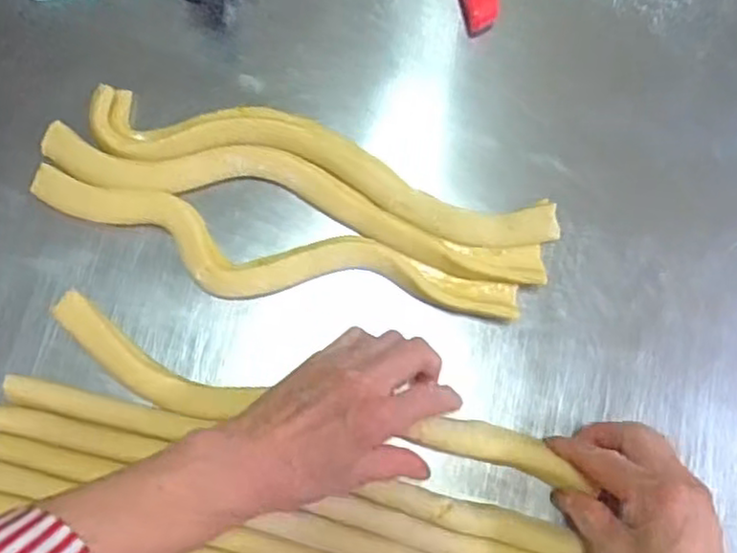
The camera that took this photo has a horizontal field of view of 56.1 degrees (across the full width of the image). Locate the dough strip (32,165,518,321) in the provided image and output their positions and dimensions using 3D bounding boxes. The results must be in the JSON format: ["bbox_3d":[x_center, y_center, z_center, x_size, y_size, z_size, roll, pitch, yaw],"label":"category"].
[{"bbox_3d":[-0.065,-0.010,0.469,0.331,0.020,0.055,12,77,2],"label":"dough strip"}]

